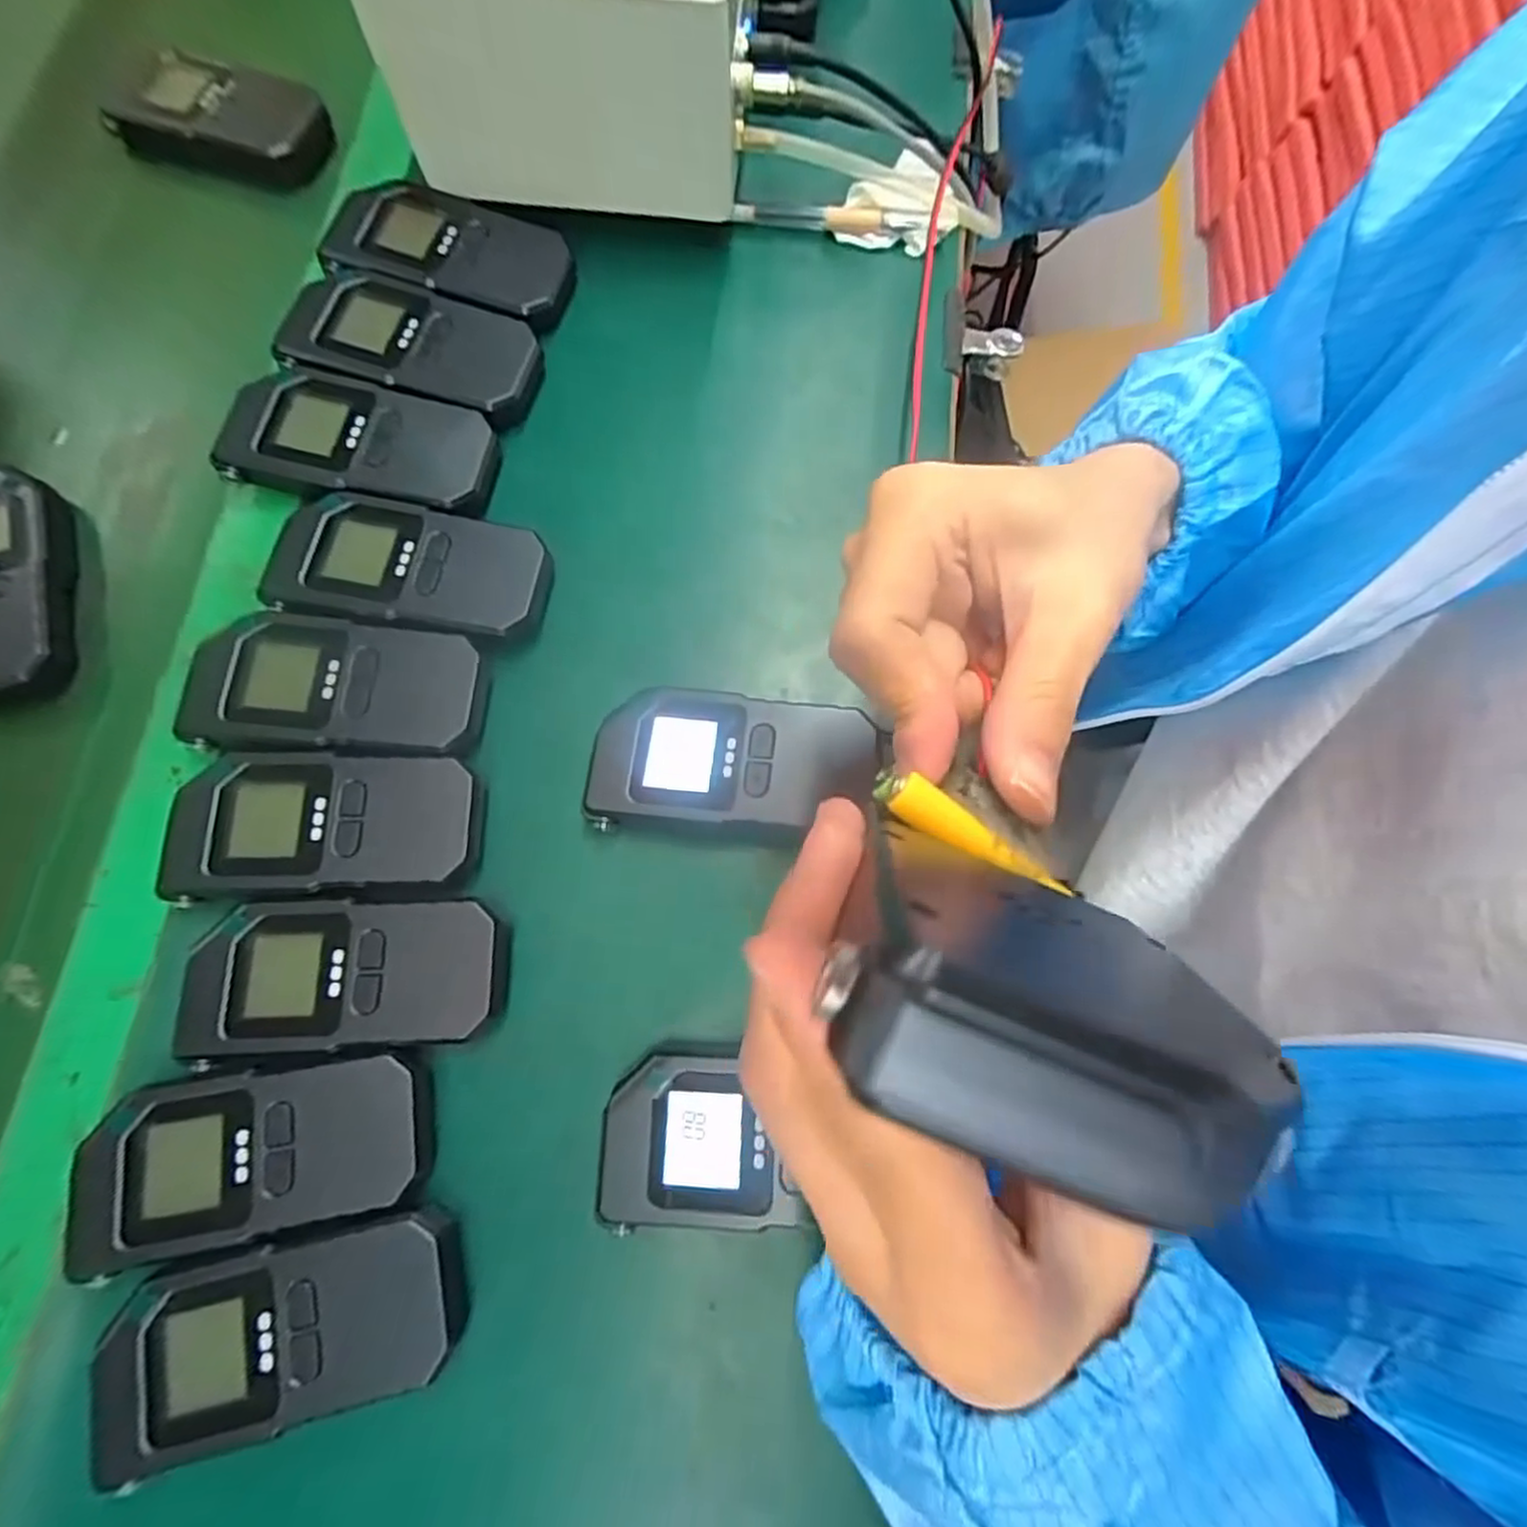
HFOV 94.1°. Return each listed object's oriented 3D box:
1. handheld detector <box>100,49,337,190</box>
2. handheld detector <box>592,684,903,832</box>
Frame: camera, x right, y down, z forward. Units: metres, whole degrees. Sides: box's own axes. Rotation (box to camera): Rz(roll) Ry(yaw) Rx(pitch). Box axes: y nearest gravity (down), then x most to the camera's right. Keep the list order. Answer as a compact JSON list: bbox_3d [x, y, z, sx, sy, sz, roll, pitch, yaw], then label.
[{"bbox_3d":[-0.307,-0.362,0.403,0.107,0.031,0.054,14,75,2],"label":"handheld detector"},{"bbox_3d":[-0.012,-0.003,0.300,0.118,0.034,0.058,0,75,-2],"label":"handheld detector"}]

